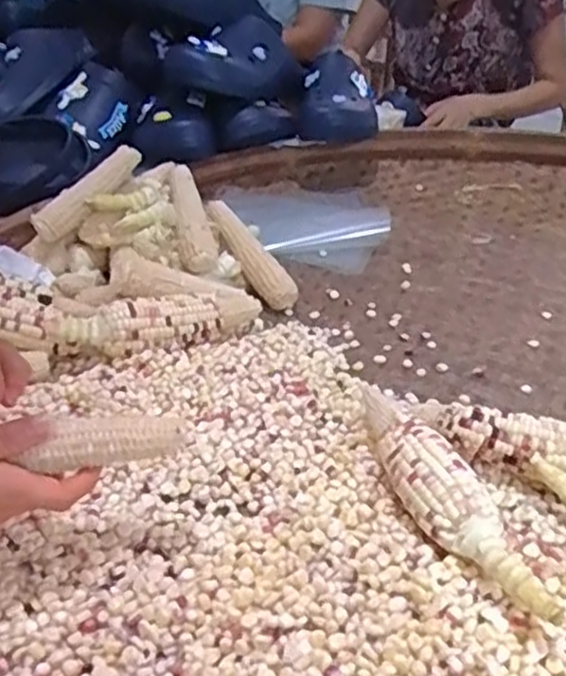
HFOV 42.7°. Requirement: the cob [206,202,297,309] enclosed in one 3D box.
[{"bbox_3d":[-0.037,-0.099,0.819,0.042,0.030,0.152,-23,67,-35],"label":"cob"}]

